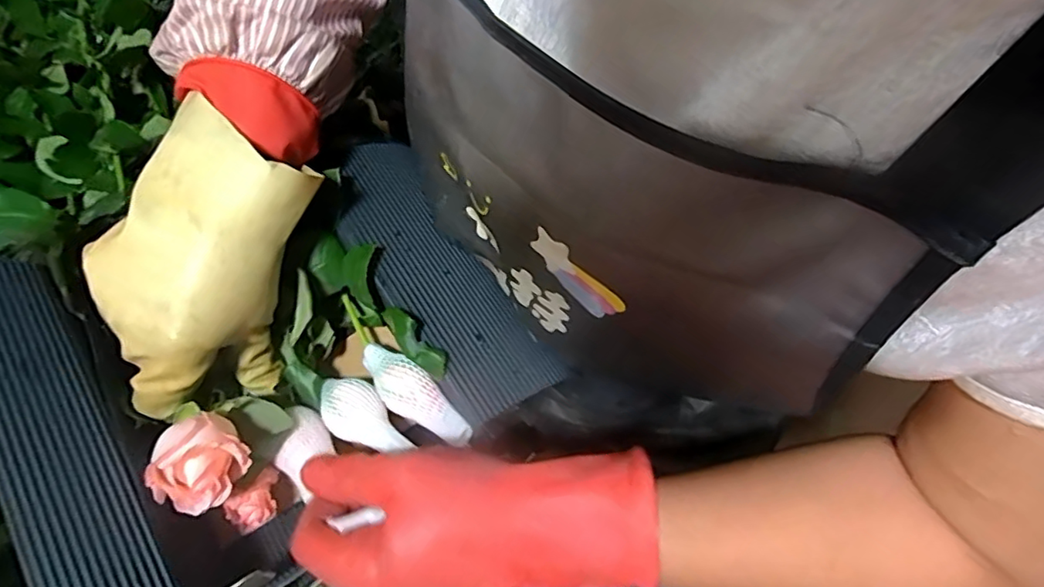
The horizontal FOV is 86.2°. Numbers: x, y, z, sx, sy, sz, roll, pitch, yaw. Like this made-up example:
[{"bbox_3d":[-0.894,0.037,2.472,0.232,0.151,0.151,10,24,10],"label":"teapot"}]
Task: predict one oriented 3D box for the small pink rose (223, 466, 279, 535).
[{"bbox_3d":[-0.140,0.110,0.295,0.020,0.015,0.032,39,68,14],"label":"small pink rose"}]

